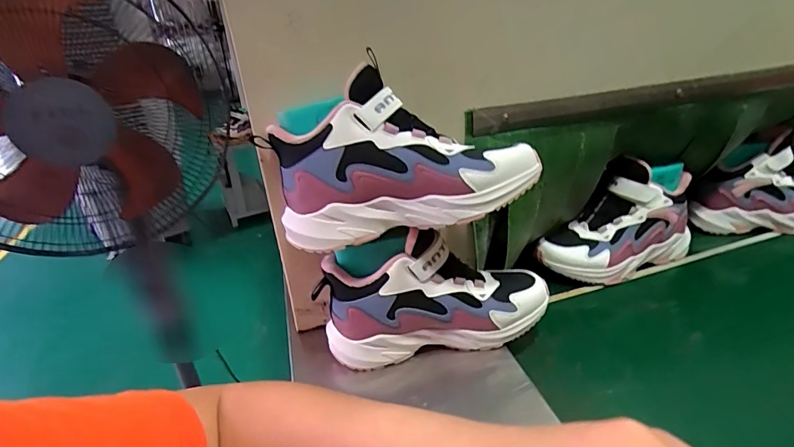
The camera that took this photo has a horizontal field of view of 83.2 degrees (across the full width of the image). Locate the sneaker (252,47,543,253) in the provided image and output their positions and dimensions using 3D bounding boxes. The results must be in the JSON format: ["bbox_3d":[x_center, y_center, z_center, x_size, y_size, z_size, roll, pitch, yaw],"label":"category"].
[{"bbox_3d":[0.006,-0.060,0.427,0.248,0.134,0.086,-4,26,-2],"label":"sneaker"}]

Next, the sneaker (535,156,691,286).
[{"bbox_3d":[0.321,-0.003,0.639,0.229,0.133,0.099,-17,29,-24],"label":"sneaker"}]

